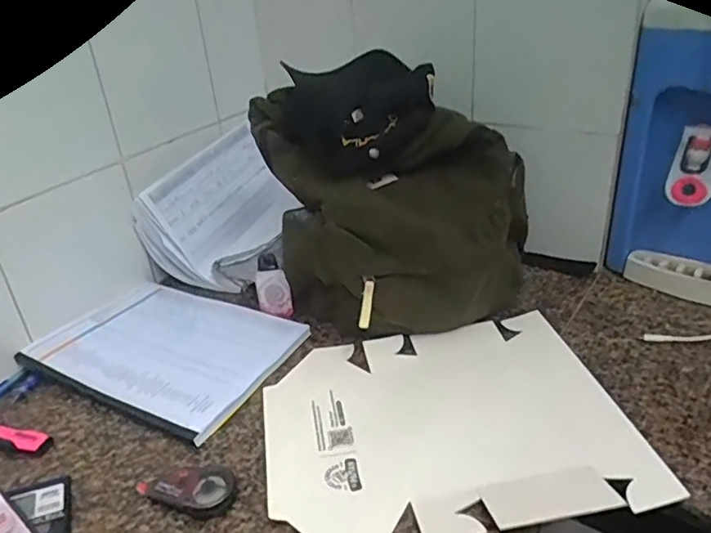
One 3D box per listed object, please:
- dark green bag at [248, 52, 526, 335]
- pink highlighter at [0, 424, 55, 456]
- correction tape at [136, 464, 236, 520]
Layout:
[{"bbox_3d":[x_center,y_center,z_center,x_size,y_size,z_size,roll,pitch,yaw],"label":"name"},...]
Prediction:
[{"bbox_3d":[0.049,-0.089,0.721,0.293,0.272,0.230,-13,30,-15],"label":"dark green bag"},{"bbox_3d":[-0.367,0.177,0.594,0.104,0.018,0.023,2,29,13],"label":"pink highlighter"},{"bbox_3d":[-0.153,0.199,0.525,0.087,0.020,0.047,10,32,26],"label":"correction tape"}]

